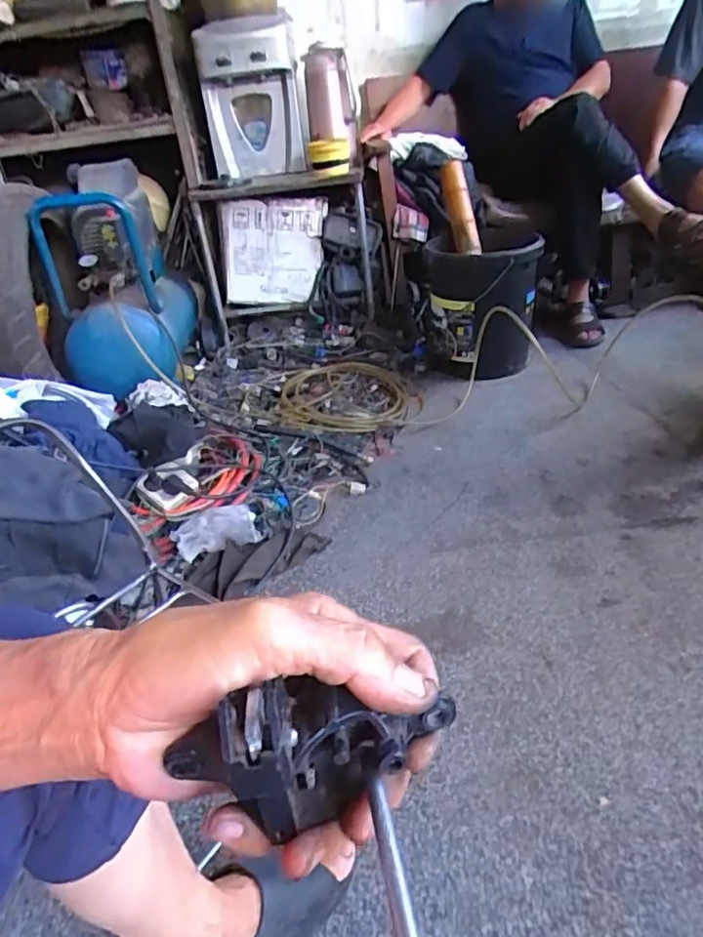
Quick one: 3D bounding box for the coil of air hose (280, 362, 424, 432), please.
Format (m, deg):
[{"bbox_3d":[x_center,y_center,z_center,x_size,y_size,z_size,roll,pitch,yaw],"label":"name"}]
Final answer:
[{"bbox_3d":[-0.003,-0.181,1.561,0.372,0.092,0.351,-6,31,4],"label":"coil of air hose"}]

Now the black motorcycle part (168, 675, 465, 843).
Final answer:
[{"bbox_3d":[-0.013,0.092,0.190,0.091,0.047,0.030,-7,28,1],"label":"black motorcycle part"}]

